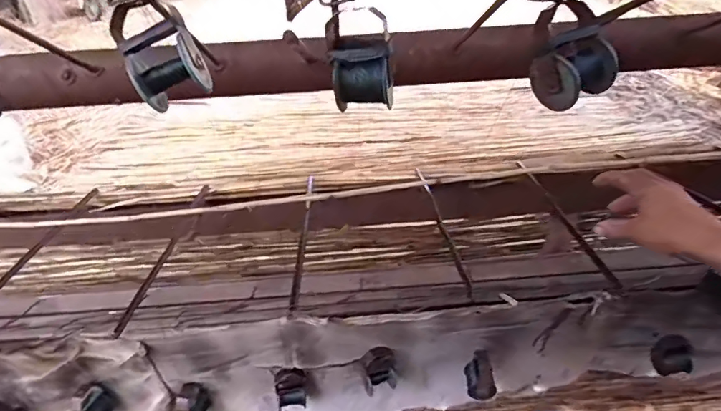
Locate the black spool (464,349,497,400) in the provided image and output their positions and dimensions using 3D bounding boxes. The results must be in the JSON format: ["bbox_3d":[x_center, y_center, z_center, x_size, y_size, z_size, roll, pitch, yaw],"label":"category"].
[{"bbox_3d":[0.198,0.279,0.774,0.045,0.058,0.048,1,34,6],"label":"black spool"}]

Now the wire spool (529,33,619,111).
[{"bbox_3d":[0.171,-0.109,0.375,0.057,0.050,0.046,-39,41,-24],"label":"wire spool"}]

